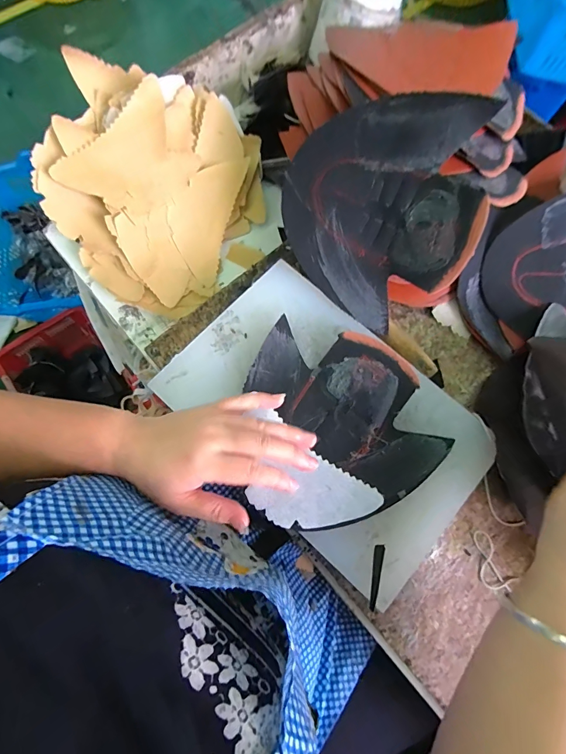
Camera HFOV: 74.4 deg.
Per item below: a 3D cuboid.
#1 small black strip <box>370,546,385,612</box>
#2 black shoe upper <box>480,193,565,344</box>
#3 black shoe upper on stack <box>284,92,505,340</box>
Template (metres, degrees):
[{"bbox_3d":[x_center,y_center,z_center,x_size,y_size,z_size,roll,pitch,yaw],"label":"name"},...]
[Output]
[{"bbox_3d":[0.081,0.173,0.323,0.007,0.004,0.052,11,75,1],"label":"small black strip"},{"bbox_3d":[0.312,-0.122,0.414,0.172,0.027,0.141,-29,97,7],"label":"black shoe upper"},{"bbox_3d":[0.088,-0.160,0.346,0.179,0.189,0.014,43,34,7],"label":"black shoe upper on stack"}]

